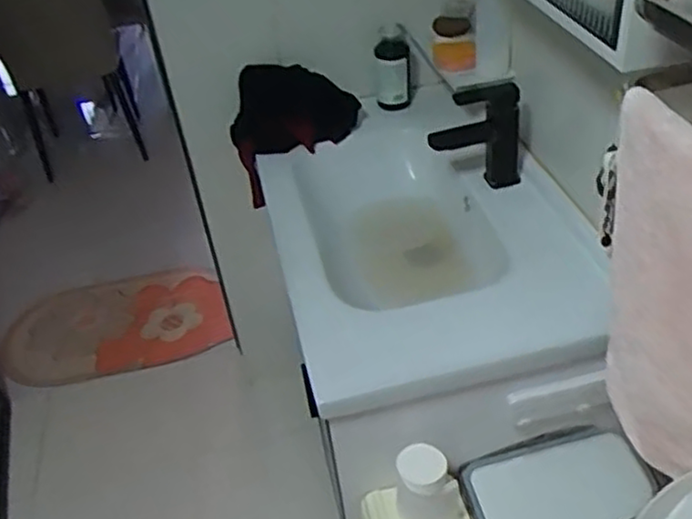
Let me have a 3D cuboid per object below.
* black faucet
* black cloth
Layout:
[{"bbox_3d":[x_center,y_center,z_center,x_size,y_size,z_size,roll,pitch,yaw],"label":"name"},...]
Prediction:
[{"bbox_3d":[0.217,-0.204,1.199,0.145,0.173,0.058,-10,39,-4],"label":"black faucet"},{"bbox_3d":[-0.092,-0.256,1.352,0.245,0.200,0.132,-21,41,-16],"label":"black cloth"}]

